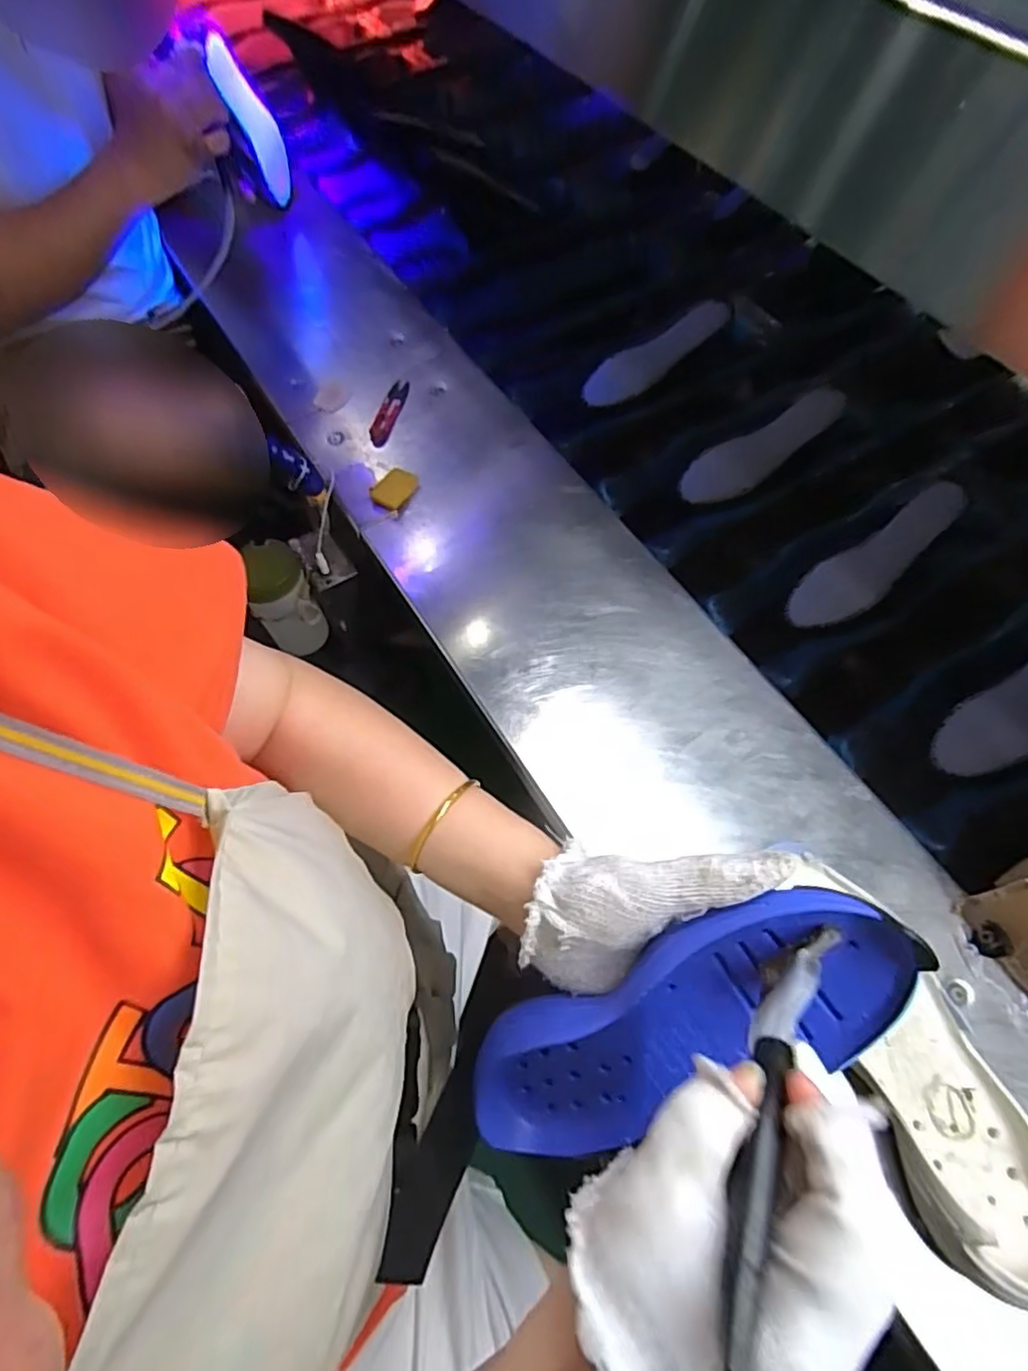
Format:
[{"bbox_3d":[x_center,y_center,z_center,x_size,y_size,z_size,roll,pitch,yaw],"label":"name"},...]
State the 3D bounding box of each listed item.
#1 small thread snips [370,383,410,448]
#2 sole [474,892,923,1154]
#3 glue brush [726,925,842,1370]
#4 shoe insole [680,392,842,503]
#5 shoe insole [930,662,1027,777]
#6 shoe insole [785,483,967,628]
[{"bbox_3d":[-0.147,-0.318,0.755,0.024,0.010,0.103,15,62,4],"label":"small thread snips"},{"bbox_3d":[0.081,0.169,0.320,0.228,0.045,0.088,-39,98,22],"label":"sole"},{"bbox_3d":[0.091,0.152,0.227,0.015,0.025,0.156,27,44,11],"label":"glue brush"},{"bbox_3d":[0.285,-0.271,0.736,0.195,0.024,0.054,-31,65,8],"label":"shoe insole"},{"bbox_3d":[0.476,0.013,0.595,0.194,0.011,0.064,-41,57,3],"label":"shoe insole"},{"bbox_3d":[0.371,-0.130,0.660,0.197,0.012,0.060,-40,68,7],"label":"shoe insole"}]

